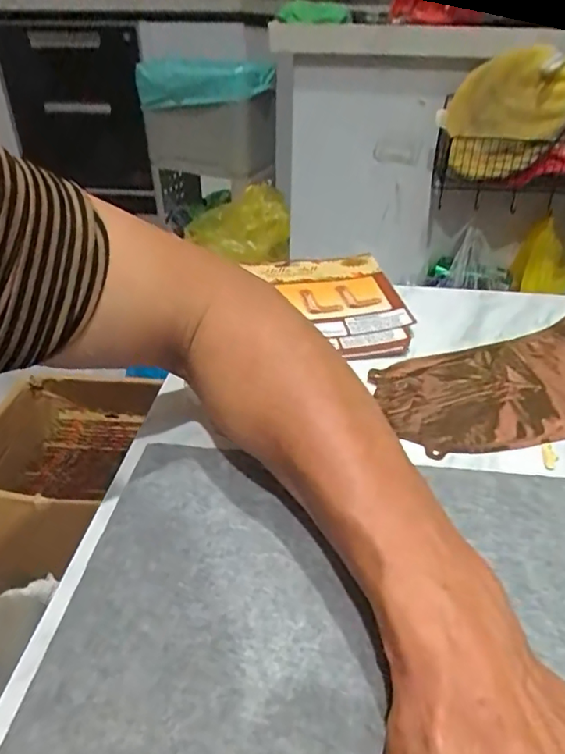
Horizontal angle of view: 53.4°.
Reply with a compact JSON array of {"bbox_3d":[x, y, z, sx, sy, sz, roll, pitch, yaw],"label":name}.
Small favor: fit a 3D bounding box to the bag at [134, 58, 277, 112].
[{"bbox_3d":[-0.188,-0.674,1.301,0.105,0.106,0.485,-28,43,-34],"label":"bag"}]

